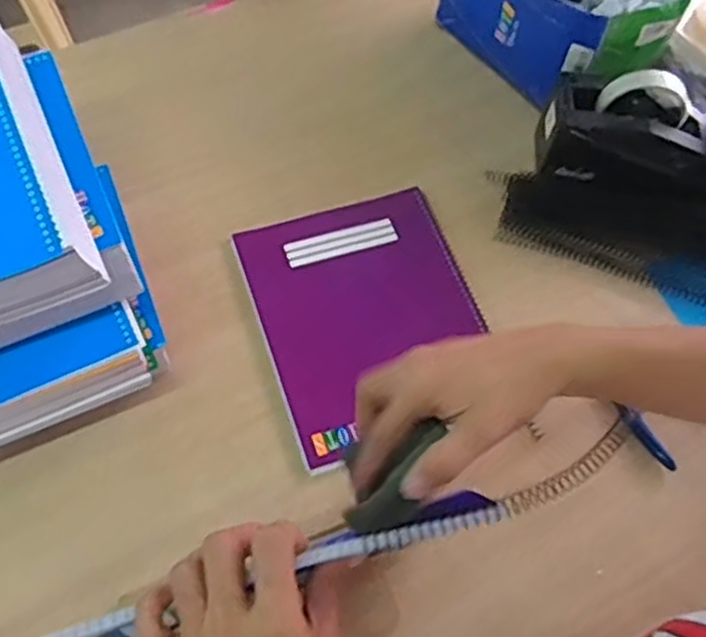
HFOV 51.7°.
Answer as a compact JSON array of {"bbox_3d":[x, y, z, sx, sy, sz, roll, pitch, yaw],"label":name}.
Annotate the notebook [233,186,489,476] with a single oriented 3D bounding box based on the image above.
[{"bbox_3d":[0.015,-0.007,0.701,0.205,0.014,0.249,-17,65,-12],"label":"notebook"}]

